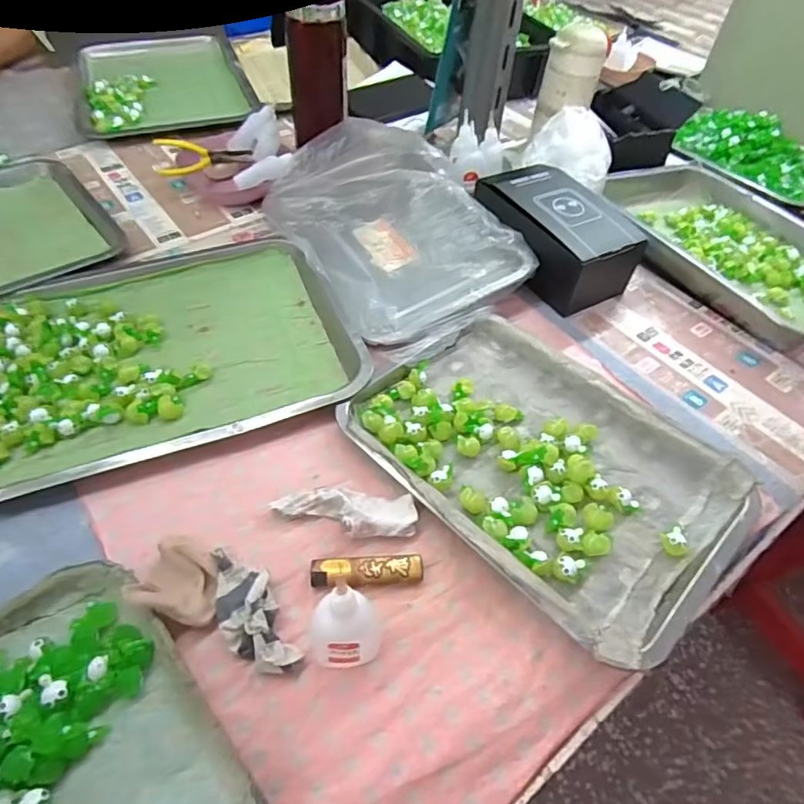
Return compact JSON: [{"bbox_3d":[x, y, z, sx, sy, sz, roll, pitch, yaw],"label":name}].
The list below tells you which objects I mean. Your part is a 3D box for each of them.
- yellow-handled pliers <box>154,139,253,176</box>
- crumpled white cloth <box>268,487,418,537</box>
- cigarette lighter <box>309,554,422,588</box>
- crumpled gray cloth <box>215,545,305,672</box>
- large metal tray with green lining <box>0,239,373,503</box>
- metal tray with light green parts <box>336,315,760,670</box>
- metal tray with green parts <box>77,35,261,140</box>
[{"bbox_3d":[-0.257,-0.320,0.718,0.114,0.012,0.060,-12,72,-20],"label":"yellow-handled pliers"},{"bbox_3d":[-0.043,0.083,0.424,0.108,0.019,0.038,5,51,0],"label":"crumpled white cloth"},{"bbox_3d":[-0.025,0.122,0.397,0.079,0.012,0.022,1,51,-3],"label":"cigarette lighter"},{"bbox_3d":[-0.103,0.141,0.371,0.038,0.021,0.093,-23,56,-20],"label":"crumpled gray cloth"},{"bbox_3d":[-0.233,-0.057,0.526,0.344,0.021,0.265,-18,54,-17],"label":"large metal tray with green lining"},{"bbox_3d":[0.113,0.046,0.459,0.294,0.027,0.212,37,58,24],"label":"metal tray with light green parts"},{"bbox_3d":[-0.396,-0.526,0.898,0.244,0.016,0.321,-17,54,-17],"label":"metal tray with green parts"}]

